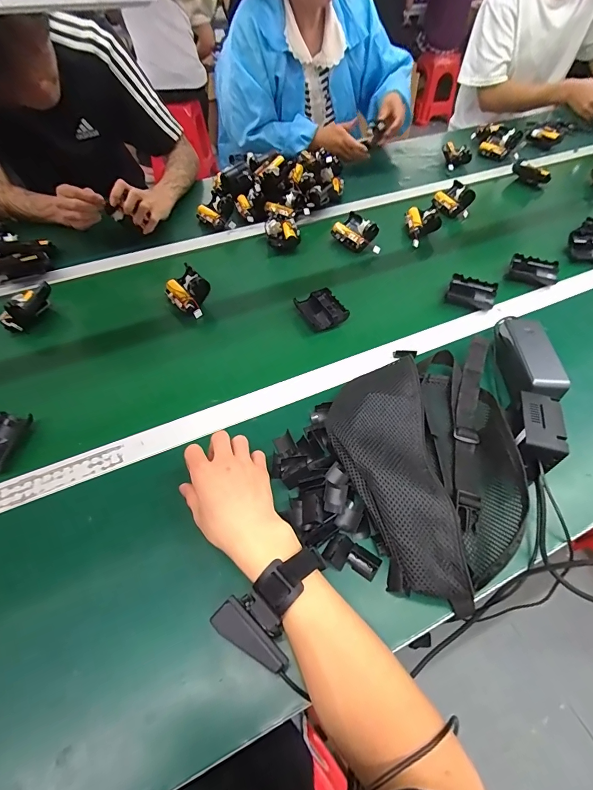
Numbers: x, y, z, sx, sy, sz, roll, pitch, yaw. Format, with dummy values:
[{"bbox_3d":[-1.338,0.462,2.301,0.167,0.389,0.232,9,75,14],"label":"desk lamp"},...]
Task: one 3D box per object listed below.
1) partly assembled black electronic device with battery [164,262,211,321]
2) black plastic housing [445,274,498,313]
[{"bbox_3d":[-0.188,-0.174,0.648,0.058,0.063,0.074,-37,61,-25],"label":"partly assembled black electronic device with battery"},{"bbox_3d":[0.305,-0.178,0.655,0.076,0.026,0.062,22,55,16],"label":"black plastic housing"}]

